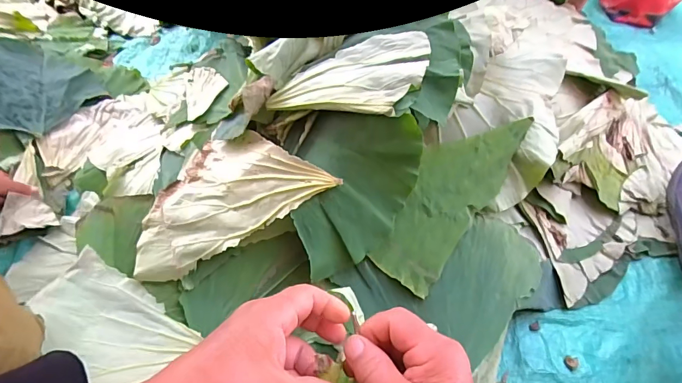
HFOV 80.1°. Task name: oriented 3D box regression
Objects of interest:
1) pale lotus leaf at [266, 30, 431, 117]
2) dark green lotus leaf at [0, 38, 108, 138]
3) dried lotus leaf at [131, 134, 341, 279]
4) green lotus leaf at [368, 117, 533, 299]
[{"bbox_3d":[0.022,-0.214,0.716,0.244,0.079,0.195,17,55,12],"label":"pale lotus leaf"},{"bbox_3d":[-0.817,-0.291,1.066,0.299,0.068,0.282,23,45,-25],"label":"dark green lotus leaf"},{"bbox_3d":[-0.222,-0.007,0.754,0.380,0.041,0.219,-29,63,8],"label":"dried lotus leaf"},{"bbox_3d":[0.205,0.003,0.756,0.138,0.044,0.385,35,77,23],"label":"green lotus leaf"}]

